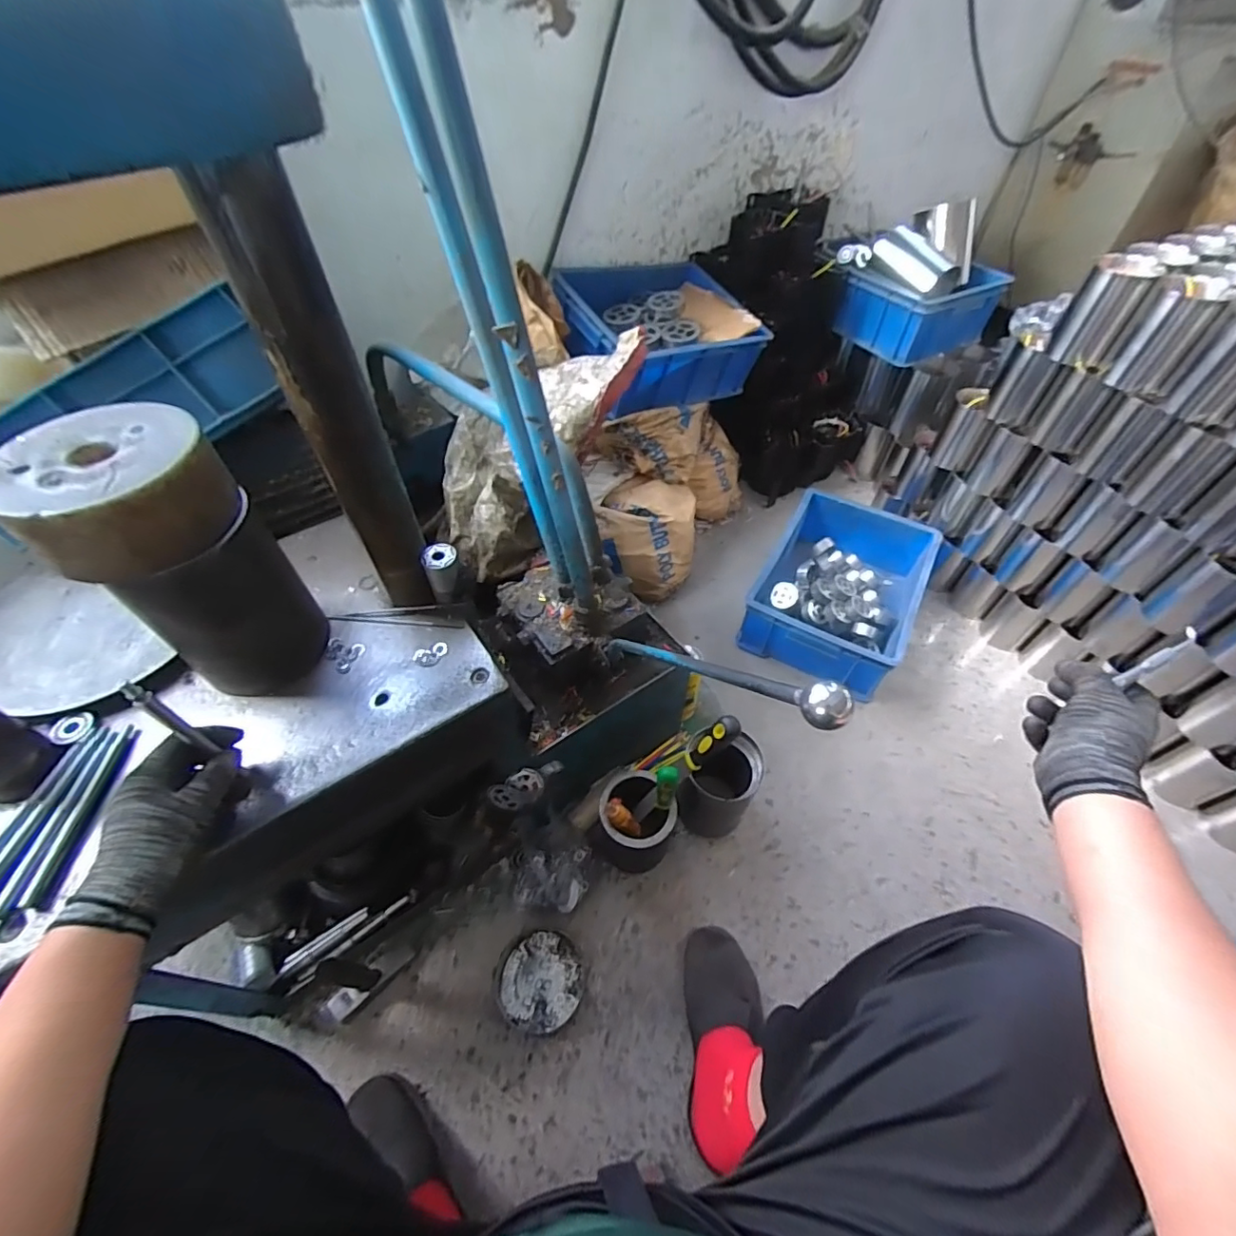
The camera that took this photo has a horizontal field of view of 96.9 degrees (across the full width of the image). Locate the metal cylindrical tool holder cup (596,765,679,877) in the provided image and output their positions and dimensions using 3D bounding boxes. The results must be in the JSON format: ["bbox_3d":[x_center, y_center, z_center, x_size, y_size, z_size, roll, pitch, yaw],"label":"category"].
[{"bbox_3d":[0.028,0.324,0.856,0.110,0.150,0.107,2,51,3],"label":"metal cylindrical tool holder cup"}]

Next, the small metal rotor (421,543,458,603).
[{"bbox_3d":[-0.200,-0.049,0.639,0.038,0.071,0.041,-20,54,-14],"label":"small metal rotor"}]

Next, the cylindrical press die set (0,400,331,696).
[{"bbox_3d":[-0.405,-0.046,0.523,0.135,0.256,0.133,0,51,1],"label":"cylindrical press die set"}]

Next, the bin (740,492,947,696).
[{"bbox_3d":[0.465,-0.063,1.153,0.291,0.134,0.406,25,56,19],"label":"bin"}]

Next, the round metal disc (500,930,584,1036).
[{"bbox_3d":[-0.108,0.521,0.785,0.113,0.017,0.118,0,51,1],"label":"round metal disc"}]

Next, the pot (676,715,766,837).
[{"bbox_3d":[0.161,0.229,0.829,0.107,0.309,0.120,24,56,19],"label":"pot"}]

